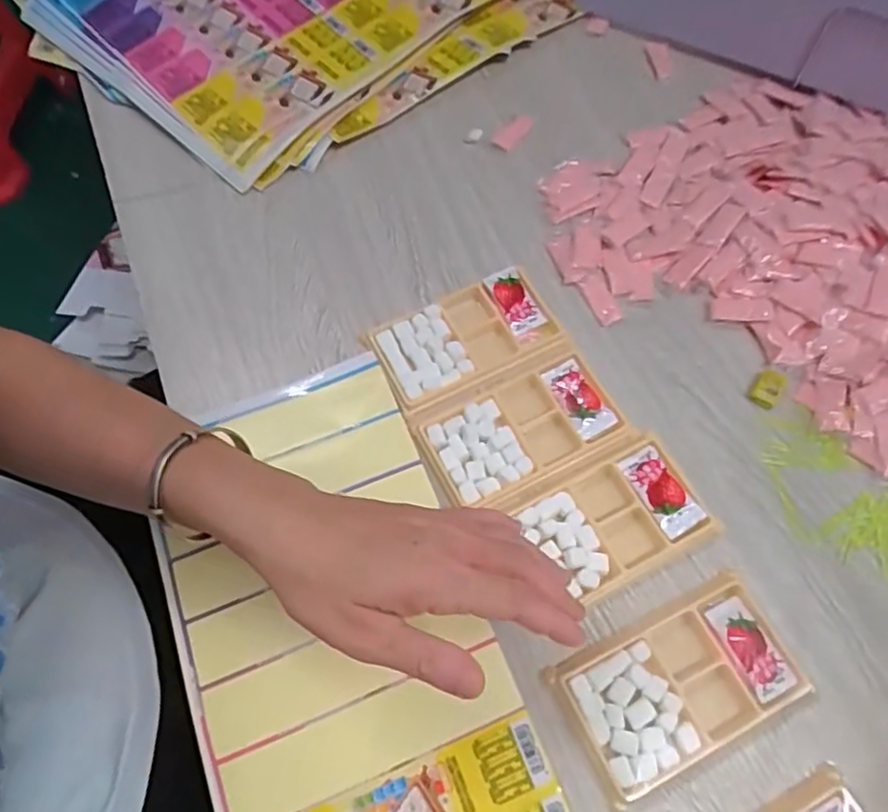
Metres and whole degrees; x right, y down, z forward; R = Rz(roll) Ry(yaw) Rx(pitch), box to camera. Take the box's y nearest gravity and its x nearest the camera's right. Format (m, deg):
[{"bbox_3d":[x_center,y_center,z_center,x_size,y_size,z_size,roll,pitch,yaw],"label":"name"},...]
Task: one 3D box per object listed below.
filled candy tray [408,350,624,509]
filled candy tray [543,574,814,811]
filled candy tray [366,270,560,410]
[{"bbox_3d":[0.048,0.013,0.431,0.127,0.013,0.072,-24,66,-11],"label":"filled candy tray"},{"bbox_3d":[0.134,0.155,0.362,0.133,0.008,0.073,-24,66,-11],"label":"filled candy tray"},{"bbox_3d":[0.015,-0.050,0.459,0.128,0.013,0.068,-27,66,-13],"label":"filled candy tray"}]

